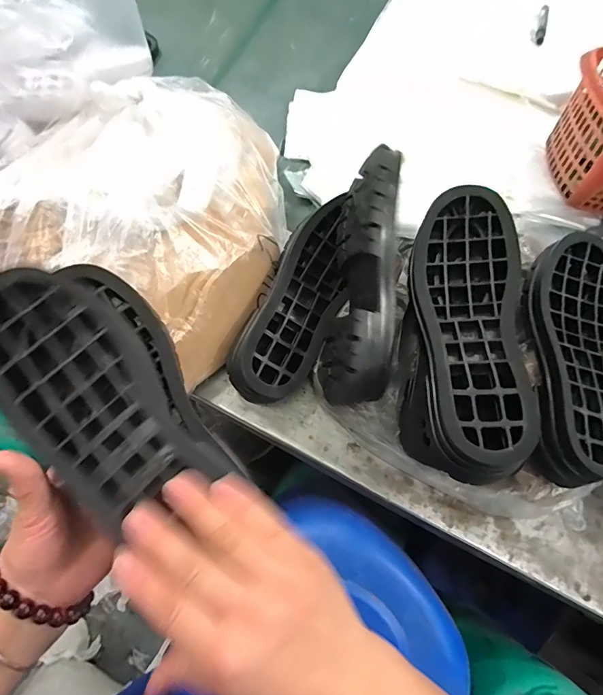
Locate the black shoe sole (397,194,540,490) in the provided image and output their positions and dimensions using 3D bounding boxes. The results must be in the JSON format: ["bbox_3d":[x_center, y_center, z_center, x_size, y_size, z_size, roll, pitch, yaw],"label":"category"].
[{"bbox_3d":[0.141,-0.021,0.361,0.091,0.039,0.251,8,75,0],"label":"black shoe sole"}]

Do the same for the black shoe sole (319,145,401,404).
[{"bbox_3d":[0.060,-0.060,0.404,0.059,0.083,0.221,6,91,0],"label":"black shoe sole"}]

